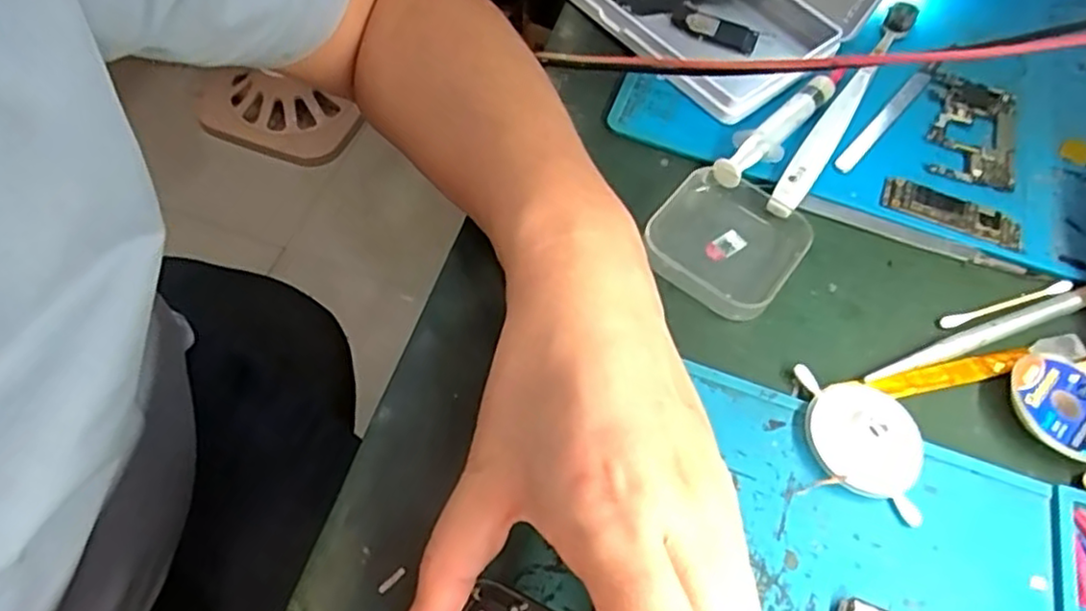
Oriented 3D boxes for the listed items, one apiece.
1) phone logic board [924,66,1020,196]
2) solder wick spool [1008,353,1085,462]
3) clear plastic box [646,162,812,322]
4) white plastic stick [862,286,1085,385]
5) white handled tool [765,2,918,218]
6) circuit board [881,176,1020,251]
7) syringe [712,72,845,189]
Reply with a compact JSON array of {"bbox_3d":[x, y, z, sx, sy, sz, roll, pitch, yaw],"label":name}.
[{"bbox_3d":[0.223,-0.092,0.359,0.043,0.006,0.074,19,60,7],"label":"phone logic board"},{"bbox_3d":[0.208,0.041,0.276,0.044,0.011,0.041,40,64,18],"label":"solder wick spool"},{"bbox_3d":[0.080,-0.029,0.307,0.064,0.014,0.067,34,63,15],"label":"clear plastic box"},{"bbox_3d":[0.190,0.012,0.296,0.122,0.005,0.009,-17,62,-14],"label":"white plastic stick"},{"bbox_3d":[0.155,-0.104,0.350,0.014,0.020,0.167,32,62,14],"label":"white handled tool"},{"bbox_3d":[0.194,-0.045,0.327,0.062,0.004,0.021,20,60,8],"label":"circuit board"},{"bbox_3d":[0.116,-0.089,0.341,0.023,0.015,0.096,38,64,17],"label":"syringe"}]

